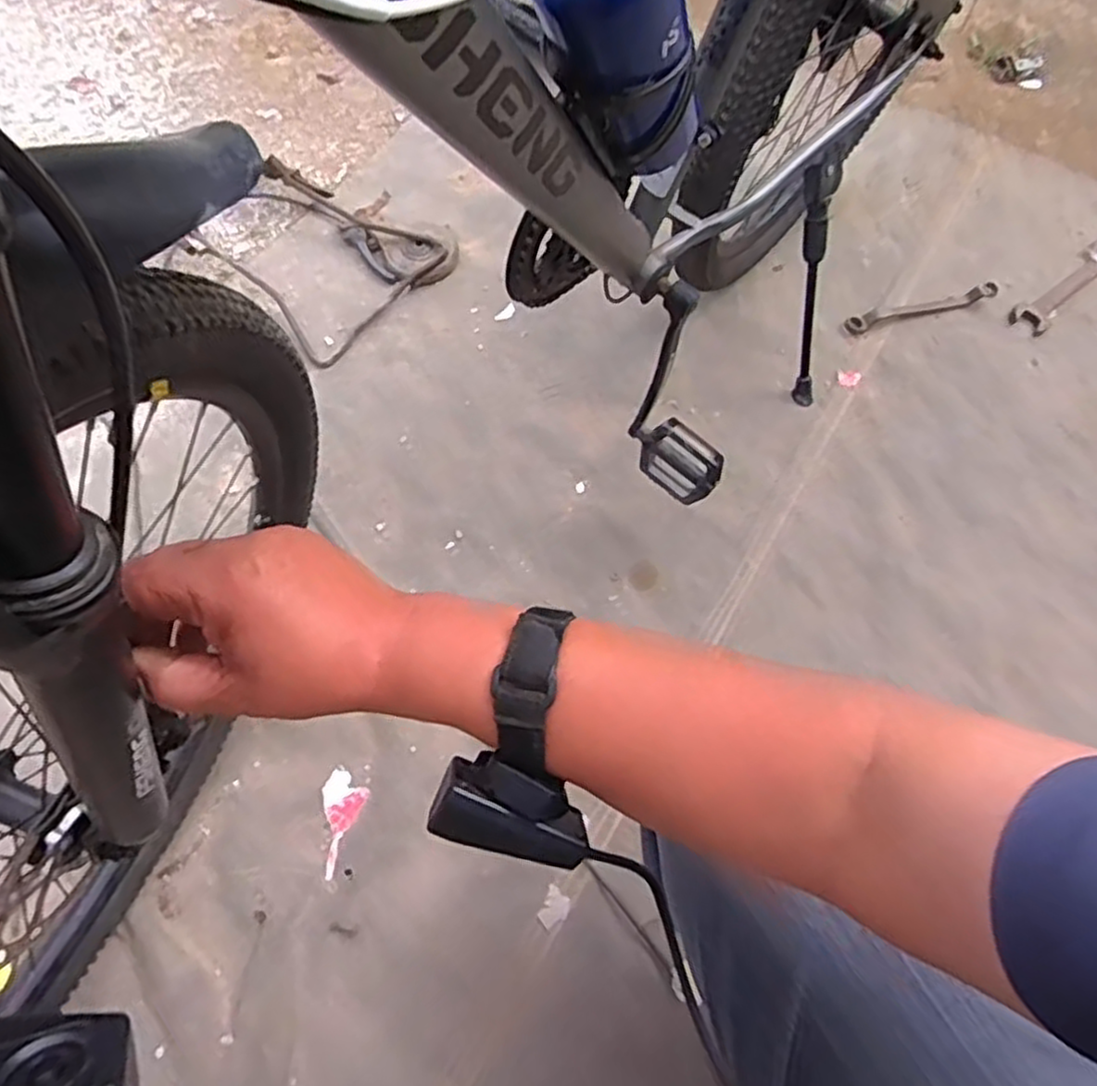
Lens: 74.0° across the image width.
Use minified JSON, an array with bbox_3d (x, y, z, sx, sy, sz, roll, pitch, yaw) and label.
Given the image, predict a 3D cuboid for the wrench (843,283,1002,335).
[{"bbox_3d":[0.554,-0.352,1.083,0.250,0.019,0.031,-16,66,-9],"label":"wrench"}]

